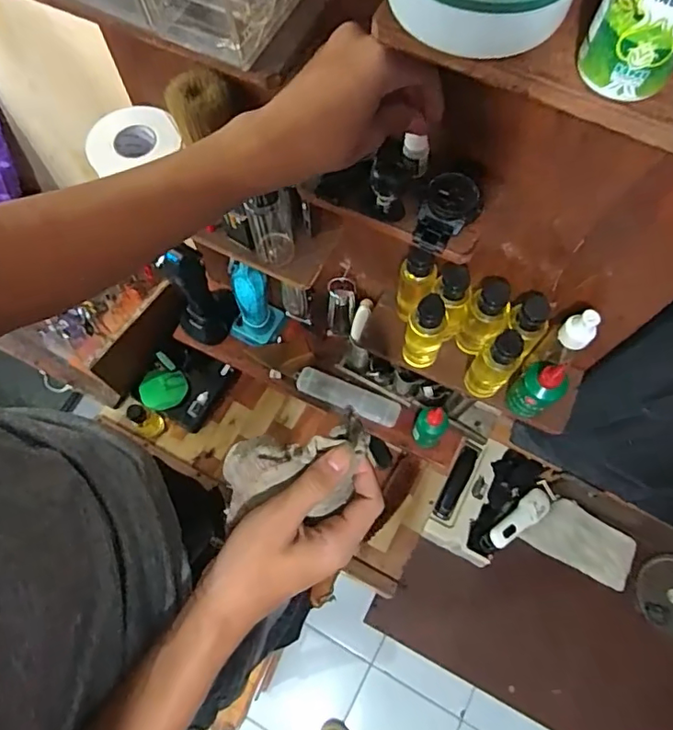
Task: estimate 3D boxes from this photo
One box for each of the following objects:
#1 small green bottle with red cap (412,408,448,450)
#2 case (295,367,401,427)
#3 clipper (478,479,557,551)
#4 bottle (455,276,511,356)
[{"bbox_3d":[0.128,0.090,0.749,0.042,0.093,0.036,34,73,12],"label":"small green bottle with red cap"},{"bbox_3d":[0.017,0.048,0.800,0.157,0.013,0.040,22,71,9],"label":"case"},{"bbox_3d":[0.342,0.281,0.986,0.186,0.034,0.050,-31,71,-25],"label":"clipper"},{"bbox_3d":[0.150,-0.047,0.552,0.042,0.110,0.038,24,71,9],"label":"bottle"}]

